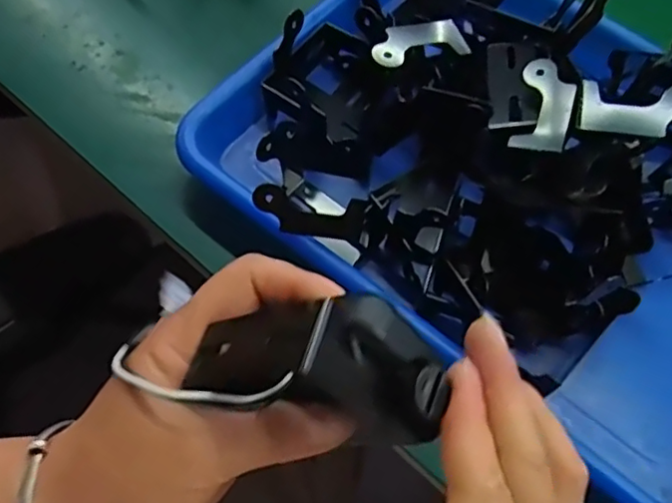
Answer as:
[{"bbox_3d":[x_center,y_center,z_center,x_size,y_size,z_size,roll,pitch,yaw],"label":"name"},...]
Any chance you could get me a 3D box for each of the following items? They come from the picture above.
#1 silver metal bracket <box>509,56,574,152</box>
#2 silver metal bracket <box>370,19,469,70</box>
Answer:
[{"bbox_3d":[0.102,-0.072,0.299,0.024,0.010,0.051,15,66,4],"label":"silver metal bracket"},{"bbox_3d":[0.041,-0.106,0.307,0.049,0.007,0.024,-16,67,-9],"label":"silver metal bracket"}]

